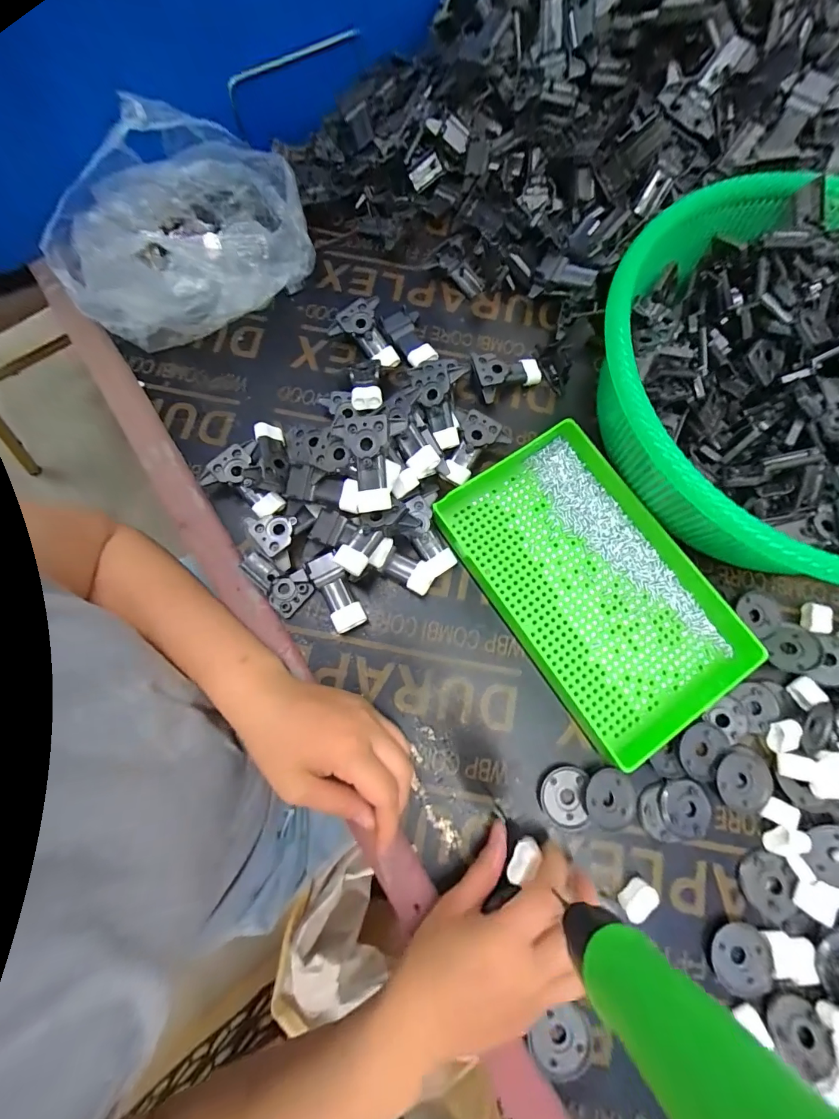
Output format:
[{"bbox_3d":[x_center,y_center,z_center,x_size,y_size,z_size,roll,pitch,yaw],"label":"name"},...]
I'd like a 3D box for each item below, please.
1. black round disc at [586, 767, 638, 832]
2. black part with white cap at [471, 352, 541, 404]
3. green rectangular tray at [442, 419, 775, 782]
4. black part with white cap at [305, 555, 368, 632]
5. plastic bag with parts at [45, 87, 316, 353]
[{"bbox_3d":[0.147,0.183,0.322,0.040,0.006,0.041,0,76,-1],"label":"black round disc"},{"bbox_3d":[0.084,-0.175,0.398,0.066,0.020,0.042,-11,77,-17],"label":"black part with white cap"},{"bbox_3d":[0.147,0.020,0.347,0.155,0.032,0.254,-34,80,-7],"label":"green rectangular tray"},{"bbox_3d":[-0.068,0.029,0.349,0.026,0.021,0.064,-28,78,-8],"label":"black part with white cap"},{"bbox_3d":[-0.218,-0.291,0.379,0.226,0.075,0.167,-17,77,-6],"label":"plastic bag with parts"}]

